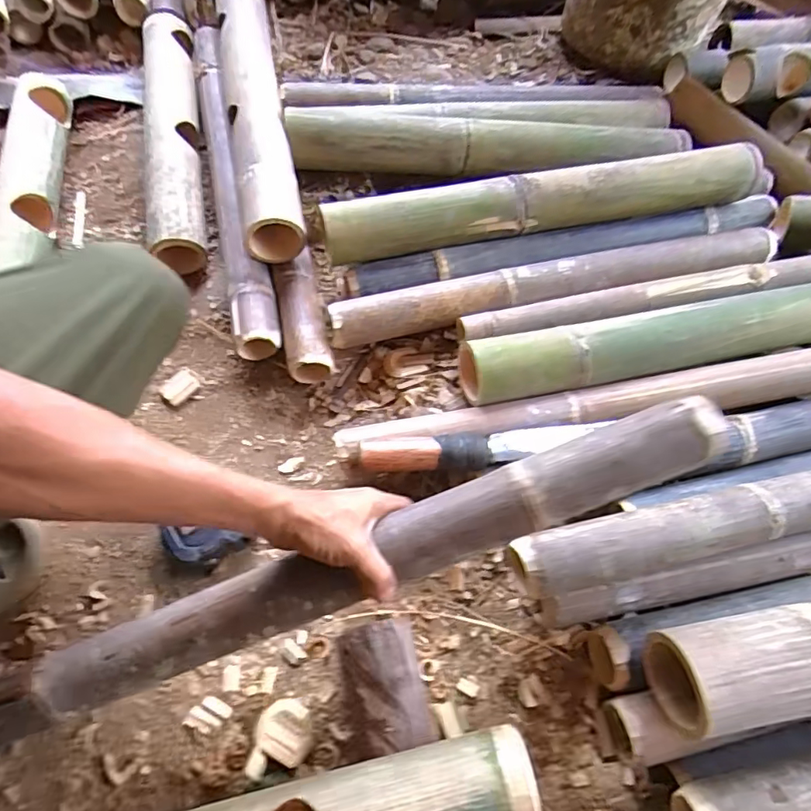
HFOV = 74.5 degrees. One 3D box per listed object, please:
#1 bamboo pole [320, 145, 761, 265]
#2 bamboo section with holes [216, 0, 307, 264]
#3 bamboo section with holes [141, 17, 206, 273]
[{"bbox_3d":[0.194,-0.280,0.726,0.620,0.062,0.068,-12,64,-8],"label":"bamboo pole"},{"bbox_3d":[-0.226,-0.466,0.779,0.079,0.091,0.592,-10,63,-7],"label":"bamboo section with holes"},{"bbox_3d":[-0.355,-0.410,0.803,0.079,0.079,0.475,-10,63,-7],"label":"bamboo section with holes"}]

